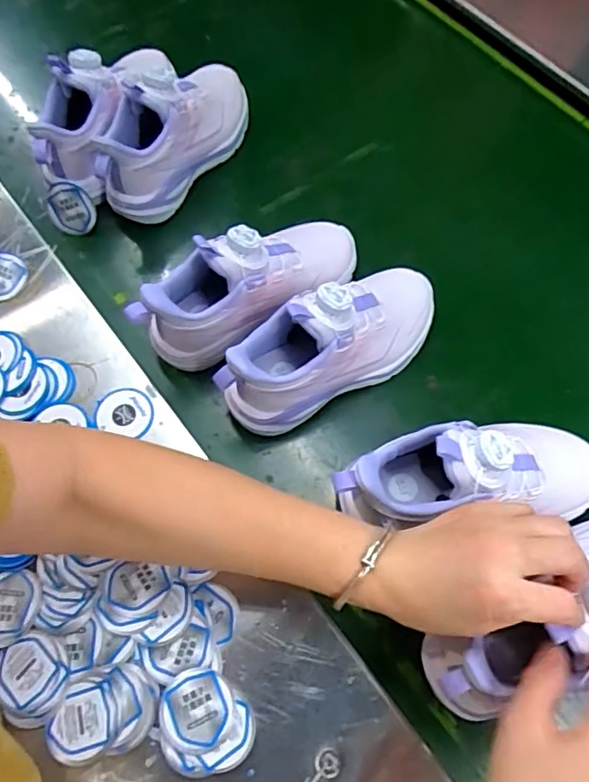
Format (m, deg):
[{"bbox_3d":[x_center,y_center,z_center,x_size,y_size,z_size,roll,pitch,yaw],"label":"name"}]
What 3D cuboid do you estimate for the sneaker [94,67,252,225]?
[{"bbox_3d":[-0.119,-0.270,0.549,0.075,0.099,0.200,34,74,13],"label":"sneaker"}]

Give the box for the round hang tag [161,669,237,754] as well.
[{"bbox_3d":[-0.065,0.214,0.370,0.047,0.010,0.048,0,70,1],"label":"round hang tag"}]

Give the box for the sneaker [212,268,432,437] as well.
[{"bbox_3d":[0.033,-0.043,0.461,0.205,0.093,0.077,-34,72,-11],"label":"sneaker"}]

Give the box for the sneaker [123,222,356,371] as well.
[{"bbox_3d":[-0.037,-0.103,0.482,0.207,0.088,0.077,-36,73,-11],"label":"sneaker"}]

